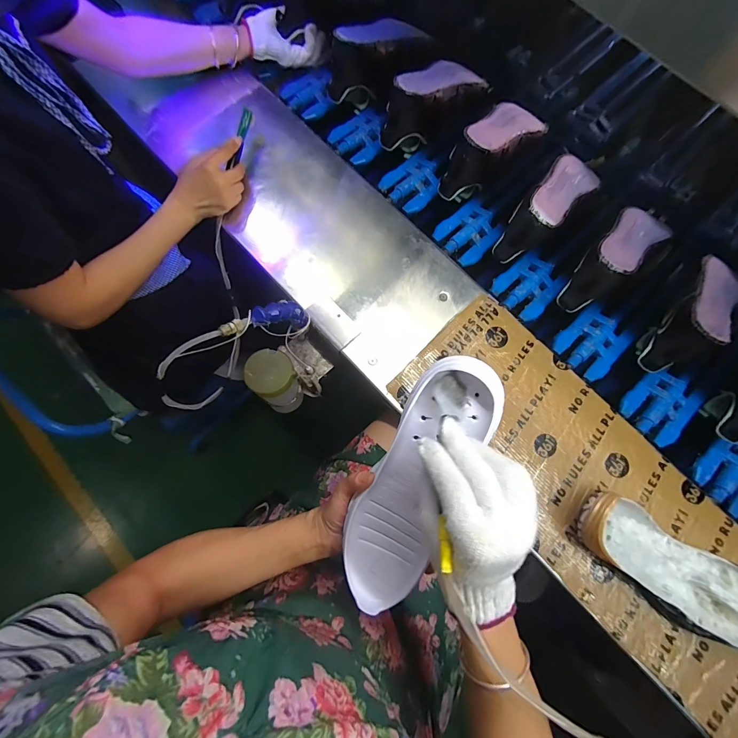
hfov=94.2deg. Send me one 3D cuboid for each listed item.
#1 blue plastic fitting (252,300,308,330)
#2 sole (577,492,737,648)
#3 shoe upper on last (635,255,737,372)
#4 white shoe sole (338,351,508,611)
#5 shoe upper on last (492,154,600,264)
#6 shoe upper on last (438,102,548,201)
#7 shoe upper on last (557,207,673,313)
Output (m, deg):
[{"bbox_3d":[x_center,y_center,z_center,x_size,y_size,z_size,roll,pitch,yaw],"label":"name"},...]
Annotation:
[{"bbox_3d":[-0.118,-0.071,0.462,0.038,0.104,0.024,-42,79,20],"label":"blue plastic fitting"},{"bbox_3d":[0.383,0.256,0.432,0.259,0.063,0.095,32,78,6],"label":"sole"},{"bbox_3d":[0.491,-0.086,0.521,0.217,0.111,0.074,-42,81,-10],"label":"shoe upper on last"},{"bbox_3d":[0.045,0.118,0.343,0.086,0.031,0.270,22,103,4],"label":"white shoe sole"},{"bbox_3d":[0.297,-0.271,0.566,0.079,0.099,0.225,44,80,9],"label":"shoe upper on last"},{"bbox_3d":[0.205,-0.378,0.579,0.224,0.101,0.079,-41,81,-10],"label":"shoe upper on last"},{"bbox_3d":[0.380,-0.180,0.536,0.215,0.096,0.074,-39,80,-9],"label":"shoe upper on last"}]

